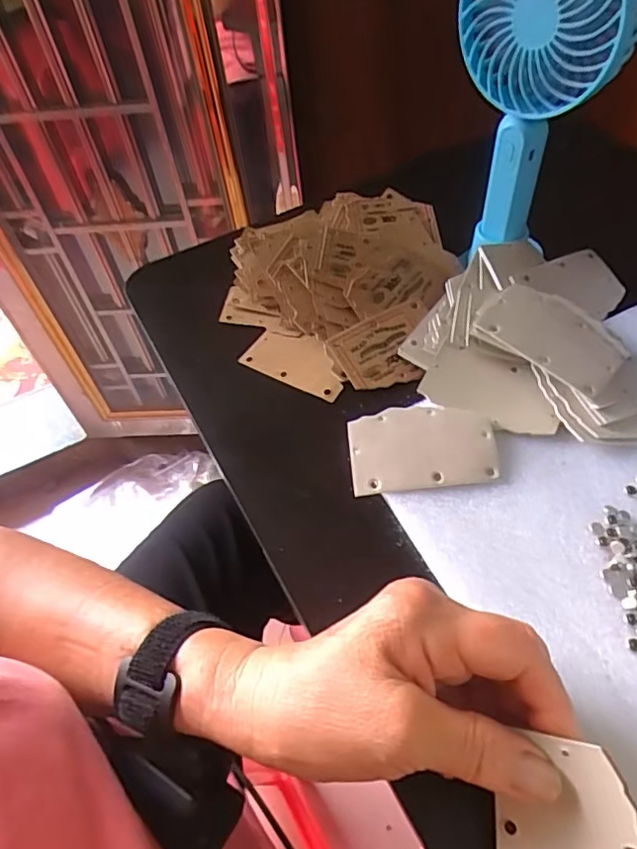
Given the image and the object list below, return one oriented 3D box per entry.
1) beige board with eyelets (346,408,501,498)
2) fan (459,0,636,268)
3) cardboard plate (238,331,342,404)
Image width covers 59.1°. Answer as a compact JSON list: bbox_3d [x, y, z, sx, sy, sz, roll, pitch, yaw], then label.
[{"bbox_3d":[0.061,0.013,0.335,0.084,0.005,0.054,-8,59,4],"label":"beige board with eyelets"},{"bbox_3d":[0.133,-0.201,0.355,0.096,0.191,0.038,29,61,25],"label":"fan"},{"bbox_3d":[-0.014,-0.047,0.403,0.077,0.008,0.041,23,67,24],"label":"cardboard plate"}]

